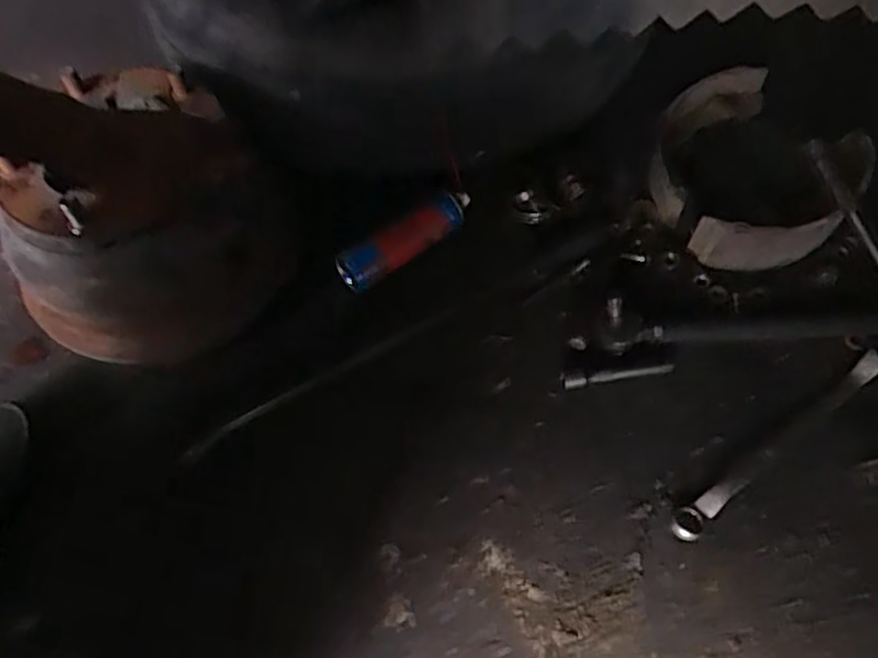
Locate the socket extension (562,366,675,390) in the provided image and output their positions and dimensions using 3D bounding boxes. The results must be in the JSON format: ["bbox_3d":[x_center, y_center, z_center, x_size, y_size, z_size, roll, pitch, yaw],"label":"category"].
[{"bbox_3d":[0.192,0.049,0.783,0.120,0.012,0.016,-9,59,-2],"label":"socket extension"}]

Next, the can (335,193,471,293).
[{"bbox_3d":[-0.035,-0.108,0.850,0.185,0.042,0.046,-30,62,-14],"label":"can"}]

